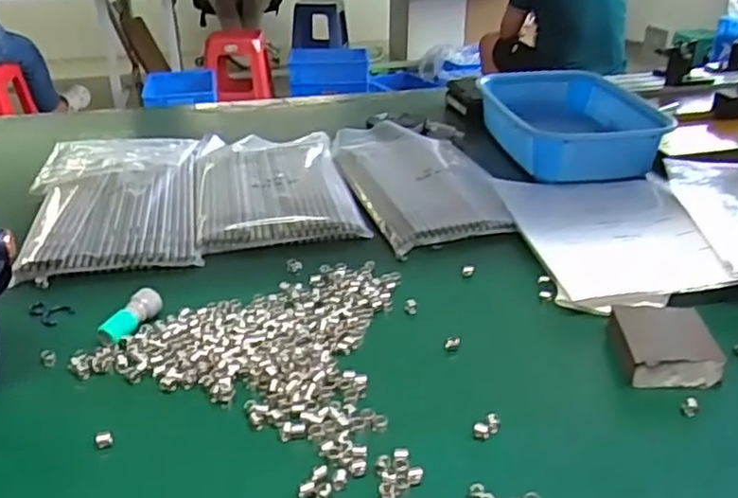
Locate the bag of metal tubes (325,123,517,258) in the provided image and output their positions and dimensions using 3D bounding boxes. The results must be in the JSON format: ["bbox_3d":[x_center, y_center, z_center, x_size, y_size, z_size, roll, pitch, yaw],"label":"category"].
[{"bbox_3d":[0.060,-0.095,0.853,0.172,0.028,0.326,-8,28,-13],"label":"bag of metal tubes"}]

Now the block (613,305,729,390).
[{"bbox_3d":[0.237,0.078,0.541,0.075,0.031,0.077,-1,28,1],"label":"block"}]

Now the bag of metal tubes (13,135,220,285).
[{"bbox_3d":[-0.298,-0.066,0.797,0.206,0.042,0.334,-5,28,-7],"label":"bag of metal tubes"}]

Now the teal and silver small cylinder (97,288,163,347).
[{"bbox_3d":[-0.204,0.059,0.576,0.023,0.021,0.066,10,30,21],"label":"teal and silver small cylinder"}]

